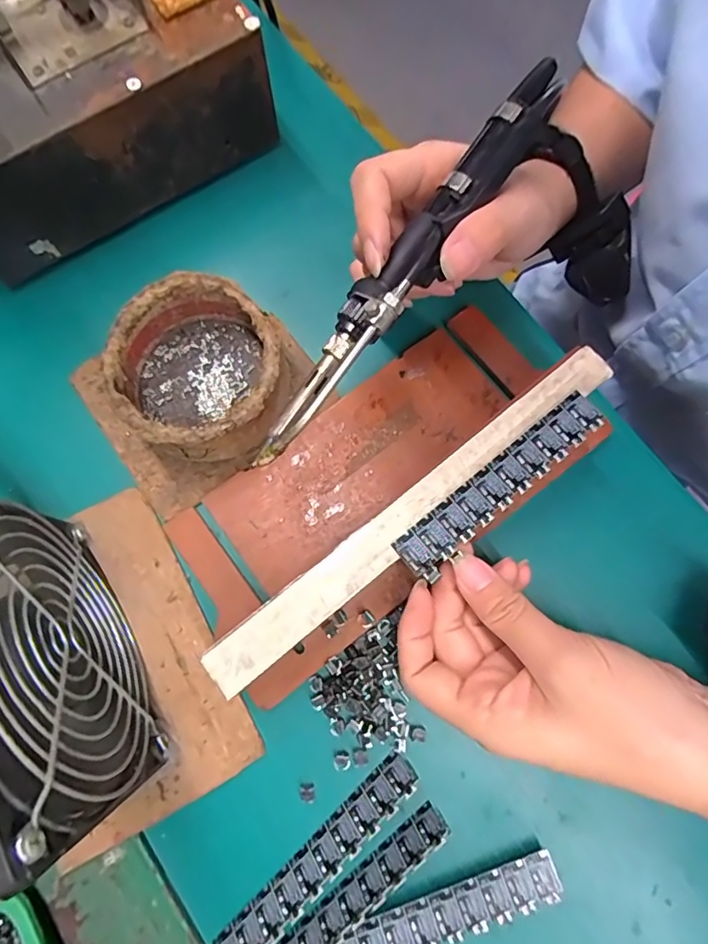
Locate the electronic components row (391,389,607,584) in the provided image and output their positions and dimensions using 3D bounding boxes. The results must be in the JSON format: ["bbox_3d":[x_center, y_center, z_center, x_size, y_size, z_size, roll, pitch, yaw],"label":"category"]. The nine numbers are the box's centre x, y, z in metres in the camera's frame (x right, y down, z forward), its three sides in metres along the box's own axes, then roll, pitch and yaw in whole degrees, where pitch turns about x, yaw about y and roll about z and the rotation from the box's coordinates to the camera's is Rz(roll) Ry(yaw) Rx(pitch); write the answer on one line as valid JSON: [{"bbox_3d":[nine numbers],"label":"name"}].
[{"bbox_3d":[0.064,0.004,0.227,0.108,0.004,0.020,-39,80,-8],"label":"electronic components row"}]

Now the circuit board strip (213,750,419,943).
[{"bbox_3d":[-0.015,0.168,0.224,0.109,0.011,0.015,-43,80,-10],"label":"circuit board strip"}]

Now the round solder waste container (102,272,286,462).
[{"bbox_3d":[-0.074,-0.048,0.259,0.091,0.039,0.081,44,80,9],"label":"round solder waste container"}]

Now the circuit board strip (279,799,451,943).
[{"bbox_3d":[-0.005,0.184,0.219,0.110,0.019,0.004,-39,113,-9],"label":"circuit board strip"}]

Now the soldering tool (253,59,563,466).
[{"bbox_3d":[0.024,-0.090,0.214,0.021,0.022,0.207,36,86,8],"label":"soldering tool"}]

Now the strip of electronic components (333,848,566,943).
[{"bbox_3d":[0.035,0.189,0.221,0.107,0.009,0.019,-18,77,-5],"label":"strip of electronic components"}]

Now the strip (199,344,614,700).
[{"bbox_3d":[0.028,0.016,0.227,0.216,0.006,0.021,-38,79,-9],"label":"strip"}]

